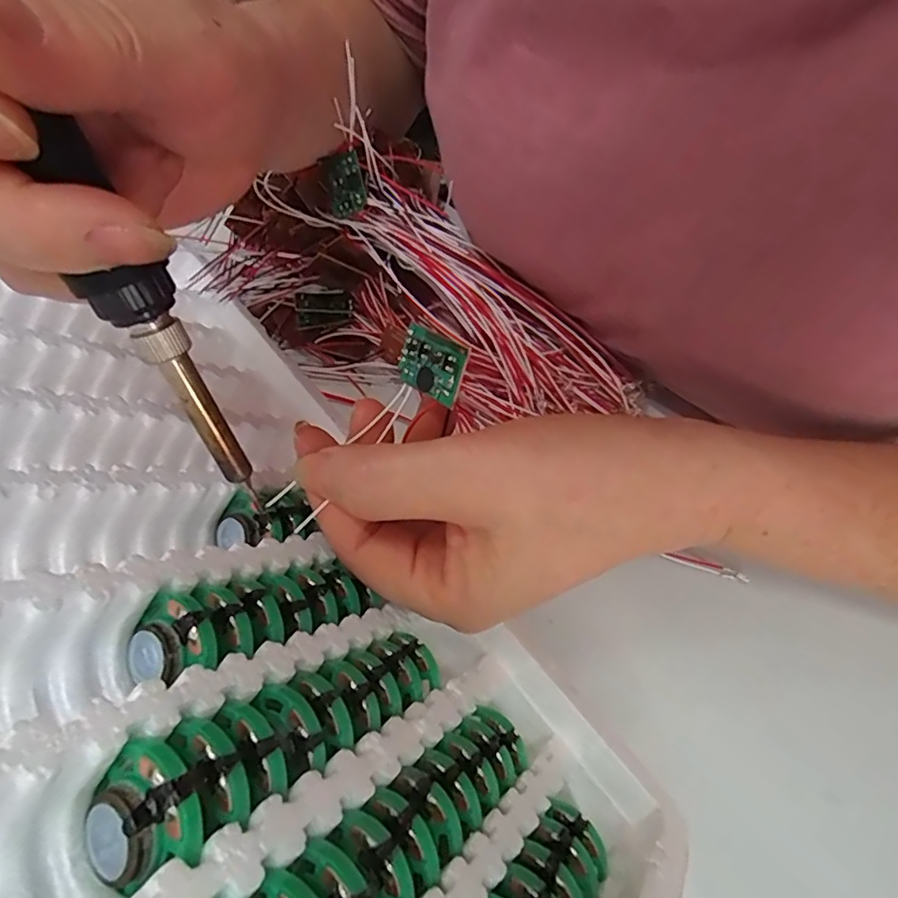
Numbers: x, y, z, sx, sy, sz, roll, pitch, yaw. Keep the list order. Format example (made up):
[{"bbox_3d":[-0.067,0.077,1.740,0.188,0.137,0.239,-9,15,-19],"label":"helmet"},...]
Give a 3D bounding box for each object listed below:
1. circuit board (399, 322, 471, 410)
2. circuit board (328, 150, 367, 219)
[{"bbox_3d":[-0.006,-0.026,0.170,0.028,0.004,0.018,32,111,39],"label":"circuit board"},{"bbox_3d":[-0.050,-0.127,0.269,0.017,0.004,0.027,-15,94,6],"label":"circuit board"}]

